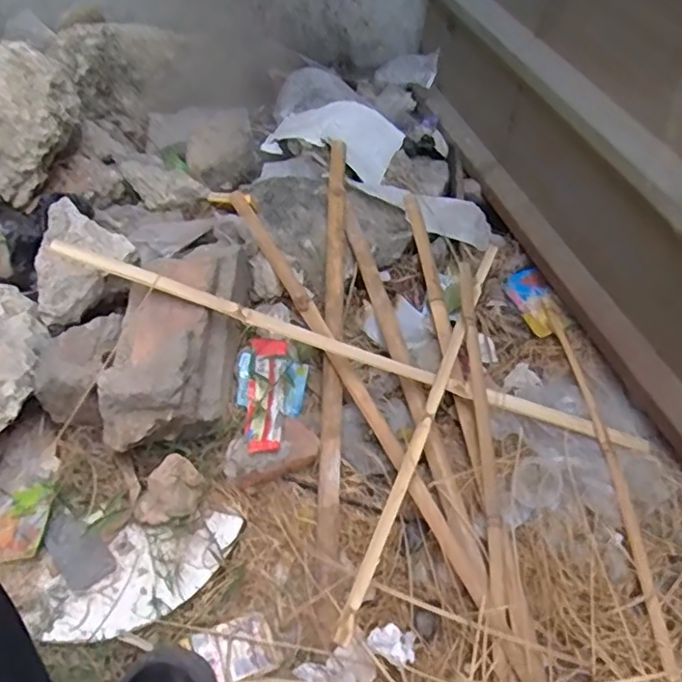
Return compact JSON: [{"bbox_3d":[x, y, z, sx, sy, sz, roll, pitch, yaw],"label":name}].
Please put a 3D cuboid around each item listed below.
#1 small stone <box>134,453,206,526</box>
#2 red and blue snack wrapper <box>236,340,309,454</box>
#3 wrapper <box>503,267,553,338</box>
[{"bbox_3d":[-0.231,0.210,0.850,0.075,0.045,0.093,17,51,11],"label":"small stone"},{"bbox_3d":[-0.117,0.089,0.953,0.107,0.046,0.208,8,50,4],"label":"red and blue snack wrapper"},{"bbox_3d":[0.355,-0.073,1.133,0.076,0.014,0.162,-11,51,-12],"label":"wrapper"}]

